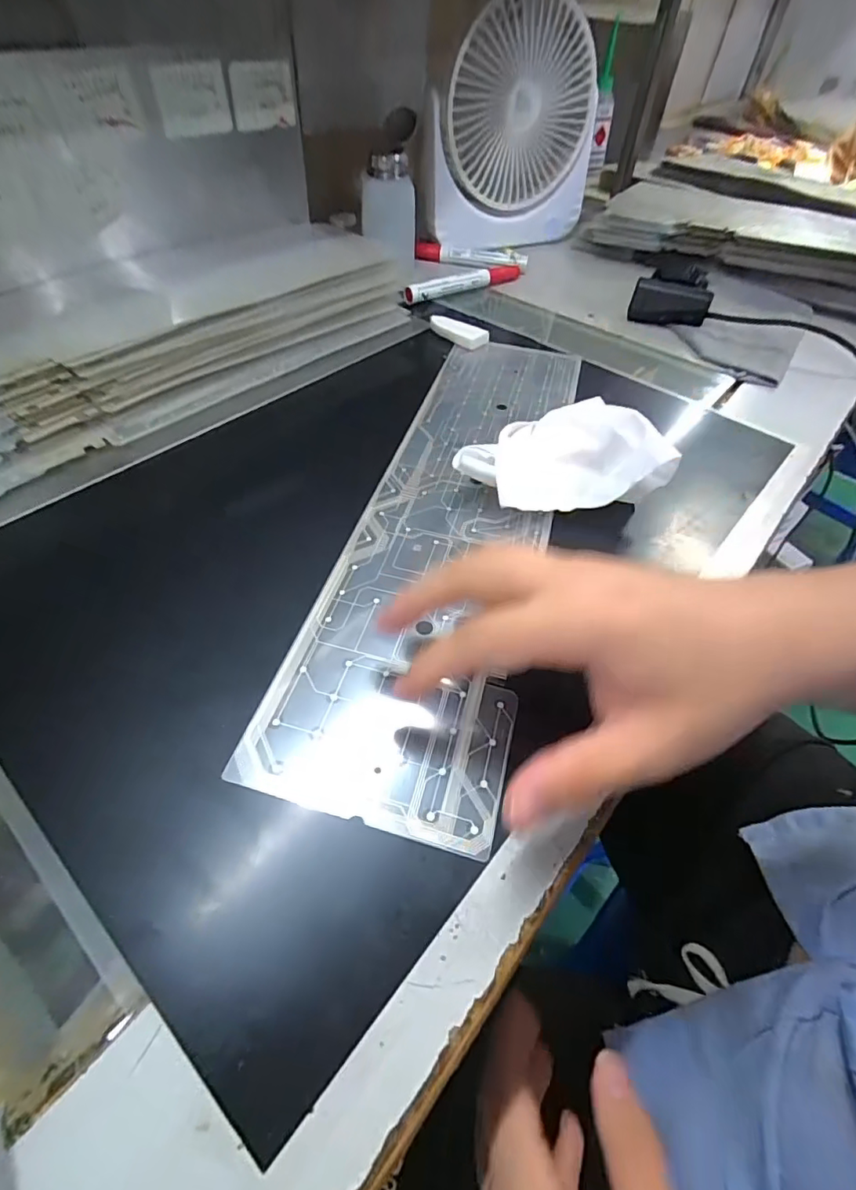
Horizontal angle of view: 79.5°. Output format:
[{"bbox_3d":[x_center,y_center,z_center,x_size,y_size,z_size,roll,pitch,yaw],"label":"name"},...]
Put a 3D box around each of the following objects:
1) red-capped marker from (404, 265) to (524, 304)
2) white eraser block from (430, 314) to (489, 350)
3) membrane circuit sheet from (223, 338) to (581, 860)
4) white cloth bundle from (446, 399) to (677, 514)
[{"bbox_3d":[0.041,-0.322,0.530,0.147,0.018,0.016,-28,58,-23],"label":"red-capped marker"},{"bbox_3d":[0.028,-0.233,0.454,0.054,0.013,0.020,38,59,25],"label":"white eraser block"},{"bbox_3d":[0.022,-0.061,0.326,0.110,0.005,0.401,13,52,8],"label":"membrane circuit sheet"},{"bbox_3d":[0.076,-0.081,0.311,0.114,0.054,0.066,1,51,-2],"label":"white cloth bundle"}]

